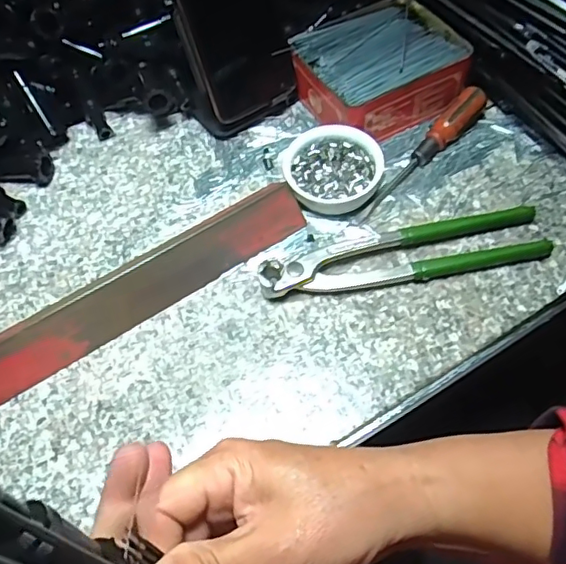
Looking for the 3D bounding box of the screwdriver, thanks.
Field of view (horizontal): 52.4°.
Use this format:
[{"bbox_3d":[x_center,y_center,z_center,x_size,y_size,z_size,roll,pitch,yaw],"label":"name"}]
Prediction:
[{"bbox_3d":[0.110,-0.100,0.442,0.021,0.023,0.142,35,67,23],"label":"screwdriver"}]

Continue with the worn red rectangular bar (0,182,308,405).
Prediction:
[{"bbox_3d":[-0.098,0.005,0.390,0.255,0.028,0.031,-31,61,-14],"label":"worn red rectangular bar"}]

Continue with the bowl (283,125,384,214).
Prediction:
[{"bbox_3d":[0.038,-0.083,0.435,0.070,0.031,0.067,-2,59,3],"label":"bowl"}]

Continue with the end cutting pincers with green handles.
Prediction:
[{"bbox_3d":[0.081,-0.022,0.397,0.196,0.016,0.048,-11,58,-2],"label":"end cutting pincers with green handles"}]

